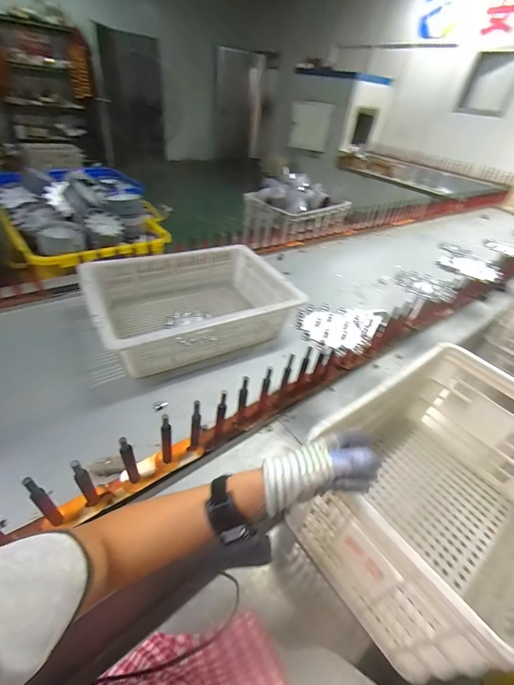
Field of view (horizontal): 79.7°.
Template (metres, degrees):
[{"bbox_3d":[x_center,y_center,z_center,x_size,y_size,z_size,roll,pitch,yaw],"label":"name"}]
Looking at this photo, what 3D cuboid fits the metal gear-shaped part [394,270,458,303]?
[{"bbox_3d":[0.460,-0.155,0.839,0.150,0.029,0.163,27,44,24],"label":"metal gear-shaped part"}]

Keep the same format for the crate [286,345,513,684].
[{"bbox_3d":[0.368,0.278,0.630,0.529,0.285,0.341,-23,47,-31],"label":"crate"}]

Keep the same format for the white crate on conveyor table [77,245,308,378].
[{"bbox_3d":[-0.180,-0.113,0.900,0.529,0.153,0.400,-17,45,-26],"label":"white crate on conveyor table"}]

